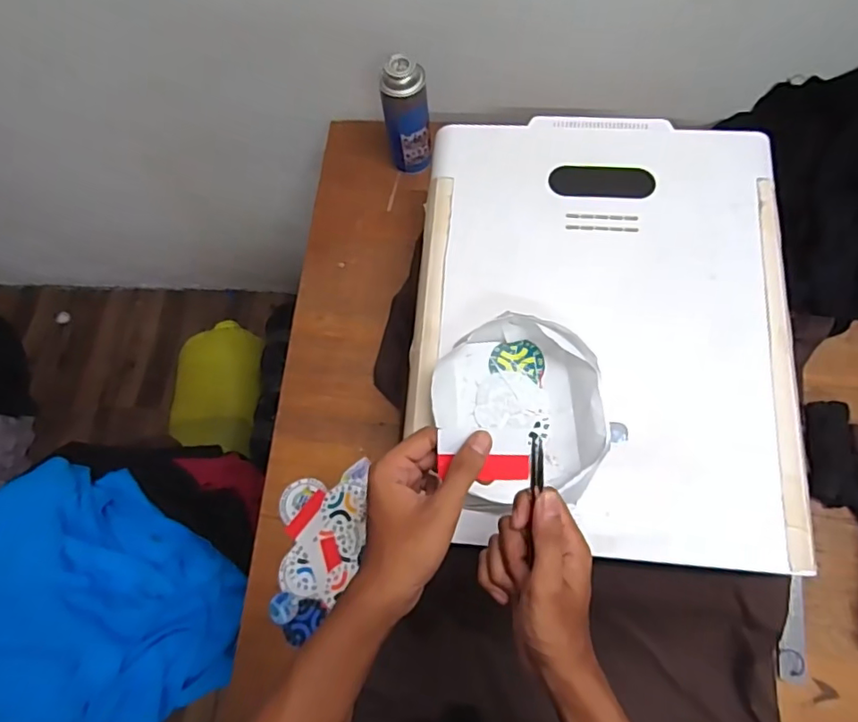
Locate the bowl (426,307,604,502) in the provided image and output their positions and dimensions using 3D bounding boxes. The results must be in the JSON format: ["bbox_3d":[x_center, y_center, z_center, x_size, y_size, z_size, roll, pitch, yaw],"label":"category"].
[{"bbox_3d":[0.088,0.046,0.554,0.162,0.053,0.178,-1,71,2],"label":"bowl"}]

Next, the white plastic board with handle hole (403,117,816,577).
[{"bbox_3d":[0.183,-0.053,0.605,0.392,0.024,0.501,4,72,4],"label":"white plastic board with handle hole"}]

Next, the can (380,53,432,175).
[{"bbox_3d":[-0.030,-0.348,0.806,0.065,0.176,0.057,-5,71,1],"label":"can"}]

